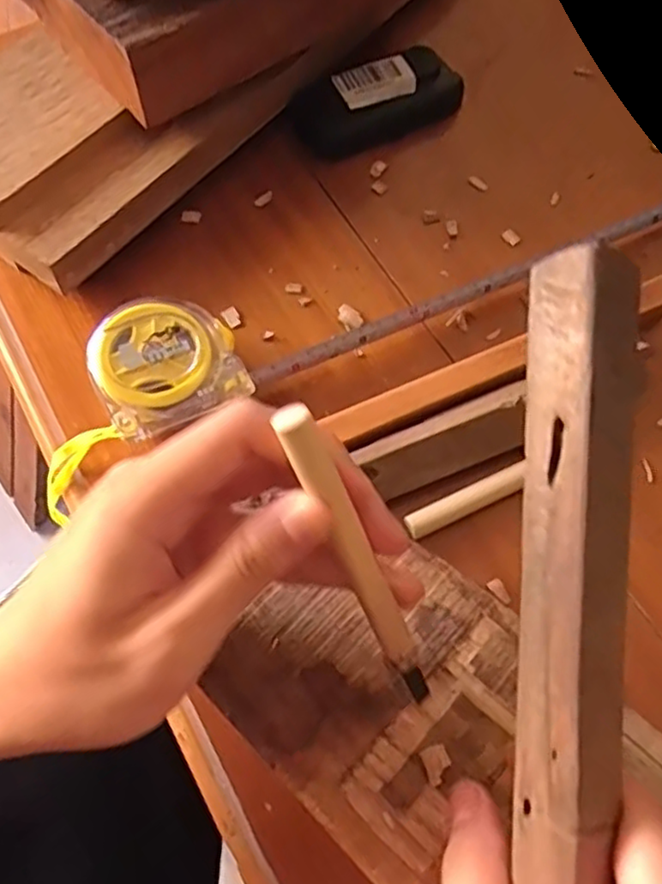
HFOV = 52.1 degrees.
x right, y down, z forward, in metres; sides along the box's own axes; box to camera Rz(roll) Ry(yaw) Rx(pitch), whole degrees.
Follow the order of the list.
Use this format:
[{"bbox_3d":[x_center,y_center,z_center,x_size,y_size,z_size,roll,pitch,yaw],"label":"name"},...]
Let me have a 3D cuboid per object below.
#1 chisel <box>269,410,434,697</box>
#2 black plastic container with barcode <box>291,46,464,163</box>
[{"bbox_3d":[0.010,0.041,0.218,0.011,0.121,0.006,-31,28,-15],"label":"chisel"},{"bbox_3d":[0.031,-0.210,0.421,0.108,0.032,0.048,-23,69,-12],"label":"black plastic container with barcode"}]

